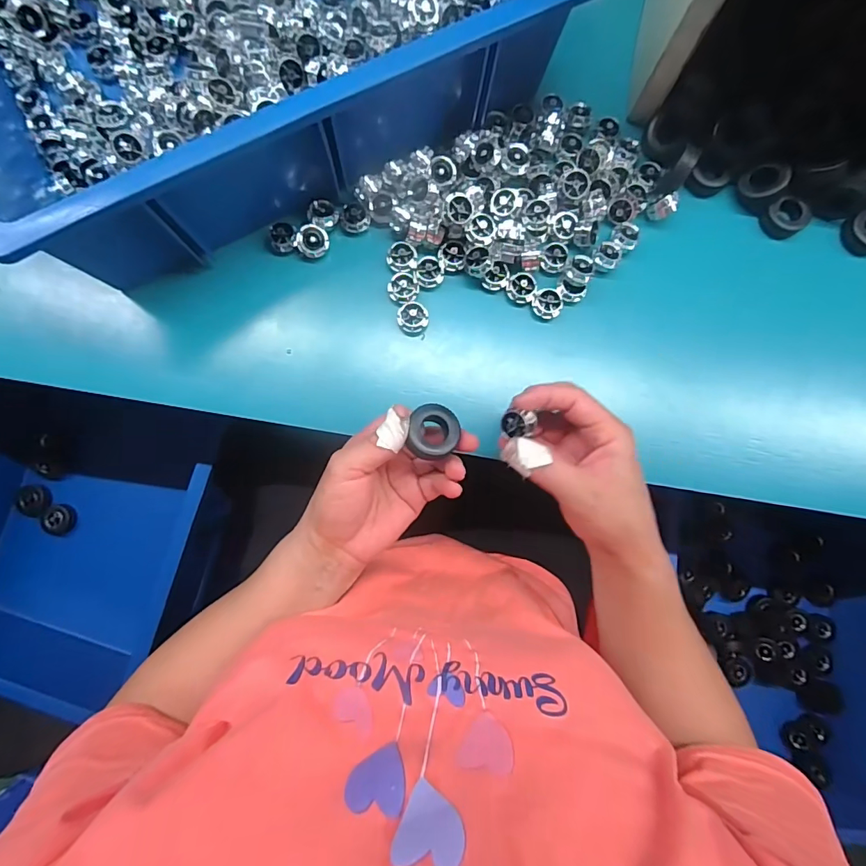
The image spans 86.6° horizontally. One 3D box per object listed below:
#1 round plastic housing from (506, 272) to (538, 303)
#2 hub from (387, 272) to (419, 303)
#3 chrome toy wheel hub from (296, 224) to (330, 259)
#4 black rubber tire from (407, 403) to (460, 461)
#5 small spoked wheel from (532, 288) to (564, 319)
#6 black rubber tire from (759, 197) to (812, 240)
[{"bbox_3d":[0.074,-0.121,0.383,0.023,0.008,0.023,0,86,-1],"label":"round plastic housing"},{"bbox_3d":[-0.025,-0.119,0.380,0.023,0.007,0.026,-35,88,-3],"label":"hub"},{"bbox_3d":[-0.100,-0.159,0.382,0.025,0.008,0.025,0,86,-1],"label":"chrome toy wheel hub"},{"bbox_3d":[0.001,-0.002,0.311,0.033,0.009,0.035,4,91,-1],"label":"black rubber tire"},{"bbox_3d":[0.096,-0.109,0.386,0.025,0.009,0.024,0,86,-1],"label":"small spoked wheel"},{"bbox_3d":[0.300,-0.183,0.391,0.032,0.011,0.033,-37,88,-3],"label":"black rubber tire"}]

